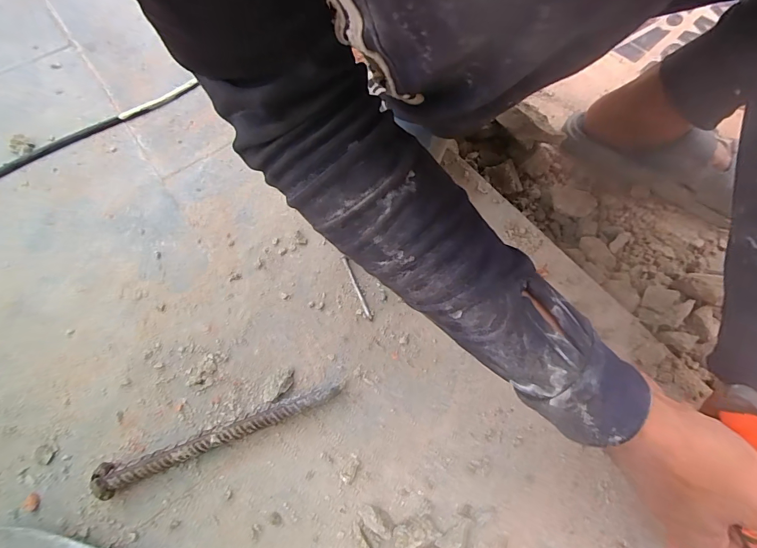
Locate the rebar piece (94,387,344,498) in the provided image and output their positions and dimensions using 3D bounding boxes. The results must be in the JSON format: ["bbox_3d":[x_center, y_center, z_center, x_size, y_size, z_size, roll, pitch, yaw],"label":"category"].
[{"bbox_3d":[-0.126,0.129,0.319,0.187,0.028,0.020,-22,67,-8],"label":"rebar piece"}]

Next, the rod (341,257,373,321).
[{"bbox_3d":[-0.022,0.013,0.386,0.005,0.004,0.073,-22,67,-8],"label":"rod"}]

